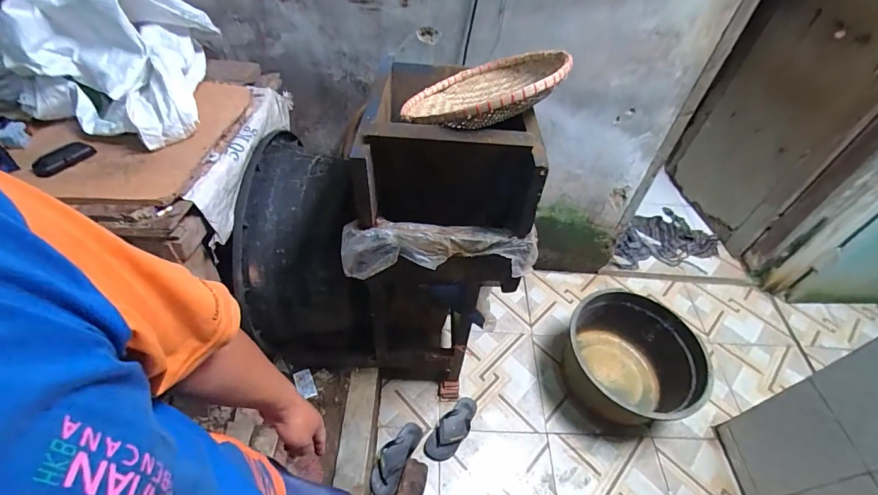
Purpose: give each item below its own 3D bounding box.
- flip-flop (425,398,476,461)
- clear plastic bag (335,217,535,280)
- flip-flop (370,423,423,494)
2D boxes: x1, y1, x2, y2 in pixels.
[{"bbox_3d":[0.053,0.663,1.443,0.105,0.039,0.259,32,53,22],"label":"flip-flop"},{"bbox_3d":[0.001,0.005,0.871,0.420,0.101,0.076,1,48,-4],"label":"clear plastic bag"},{"bbox_3d":[-0.150,0.719,1.352,0.100,0.057,0.253,22,50,14],"label":"flip-flop"}]

